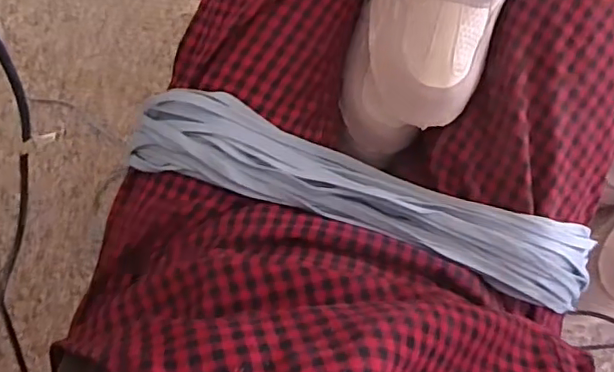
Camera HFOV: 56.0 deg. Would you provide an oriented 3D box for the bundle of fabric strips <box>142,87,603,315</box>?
[{"bbox_3d":[0.042,0.008,0.396,0.339,0.036,0.064,19,81,2],"label":"bundle of fabric strips"}]

